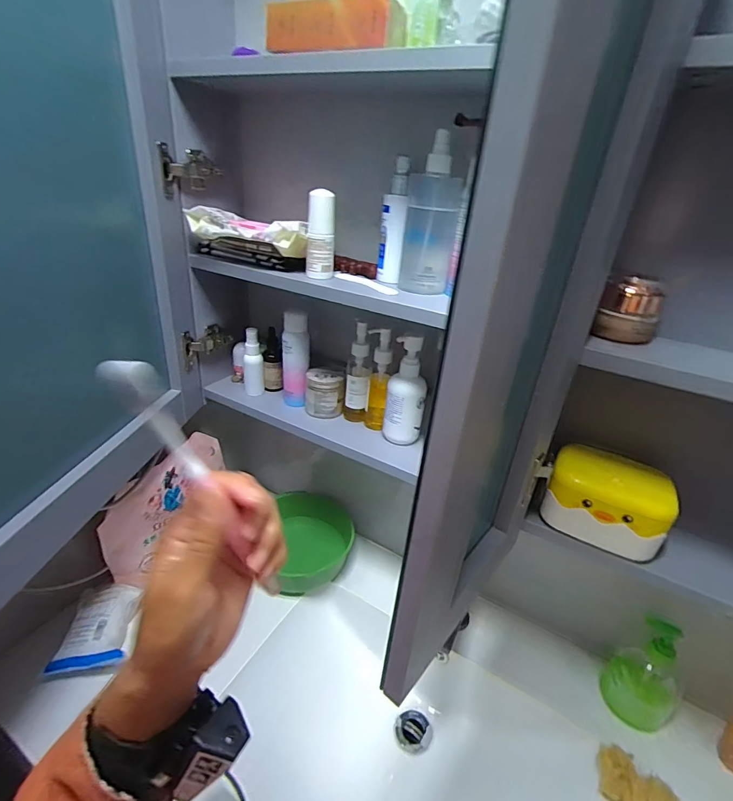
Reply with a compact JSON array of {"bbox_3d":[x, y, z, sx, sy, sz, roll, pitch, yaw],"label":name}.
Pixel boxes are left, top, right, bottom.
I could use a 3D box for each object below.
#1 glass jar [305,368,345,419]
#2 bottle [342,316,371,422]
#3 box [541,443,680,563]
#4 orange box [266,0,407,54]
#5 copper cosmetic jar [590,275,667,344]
[{"bbox_3d":[-0.070,-0.012,0.695,0.062,0.066,0.053,0,28,-10],"label":"glass jar"},{"bbox_3d":[-0.013,-0.036,0.654,0.038,0.166,0.039,3,28,-4],"label":"bottle"},{"bbox_3d":[0.273,0.119,0.482,0.126,0.080,0.081,19,31,25],"label":"box"},{"bbox_3d":[-0.034,-0.387,0.439,0.157,0.041,0.040,18,30,22],"label":"orange box"},{"bbox_3d":[0.268,-0.092,0.428,0.051,0.063,0.045,27,35,35],"label":"copper cosmetic jar"}]

